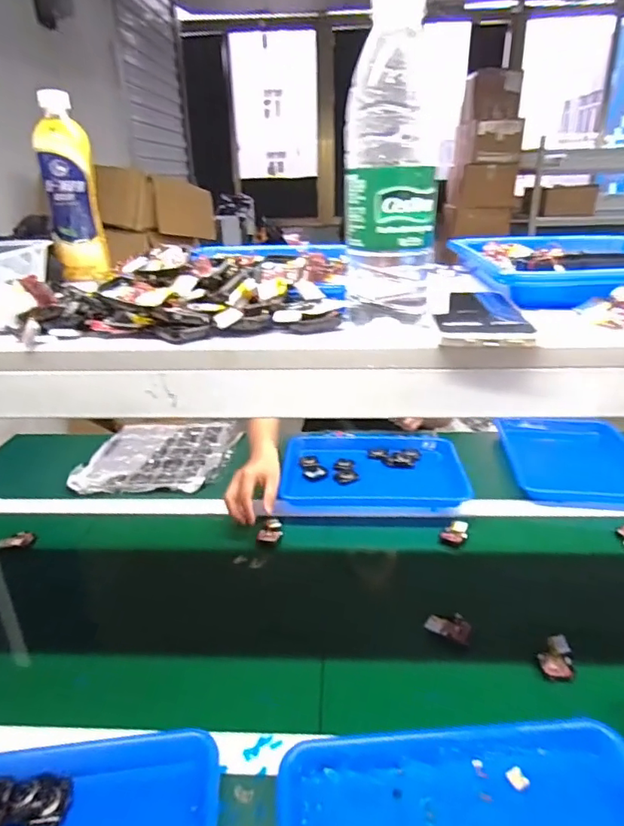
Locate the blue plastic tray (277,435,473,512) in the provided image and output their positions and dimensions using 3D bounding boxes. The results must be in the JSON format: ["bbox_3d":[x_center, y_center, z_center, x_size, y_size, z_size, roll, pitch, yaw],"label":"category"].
[{"bbox_3d":[0.115,0.112,1.013,0.338,0.040,0.236,1,25,9],"label":"blue plastic tray"}]

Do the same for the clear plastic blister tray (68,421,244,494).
[{"bbox_3d":[-0.313,0.082,1.118,0.285,0.032,0.294,-1,25,5],"label":"clear plastic blister tray"}]

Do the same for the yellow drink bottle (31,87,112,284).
[{"bbox_3d":[-0.298,-0.275,0.650,0.061,0.210,0.055,-12,26,-18],"label":"yellow drink bottle"}]

